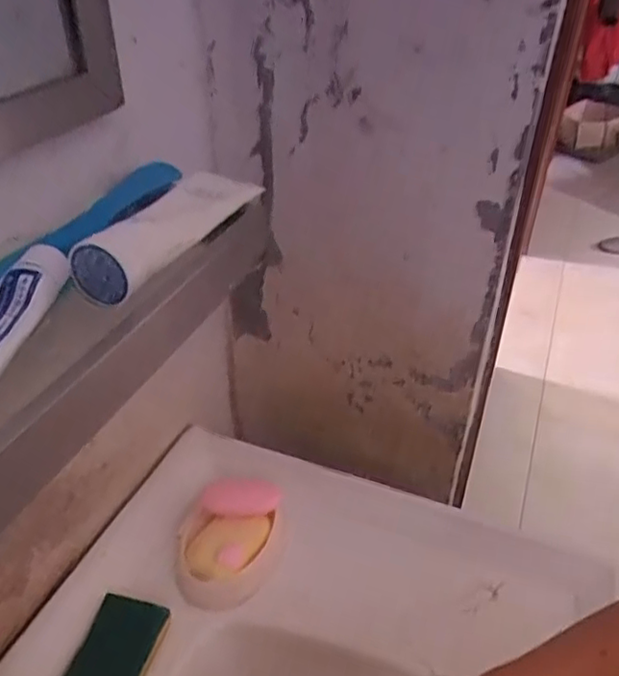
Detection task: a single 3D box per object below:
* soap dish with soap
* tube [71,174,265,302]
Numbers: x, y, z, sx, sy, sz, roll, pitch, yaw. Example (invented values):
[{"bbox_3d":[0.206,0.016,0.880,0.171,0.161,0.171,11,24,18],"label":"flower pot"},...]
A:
[{"bbox_3d":[-0.080,0.198,0.615,0.102,0.048,0.133,2,37,1],"label":"soap dish with soap"},{"bbox_3d":[-0.093,-0.079,0.411,0.050,0.031,0.162,14,39,16],"label":"tube"}]

